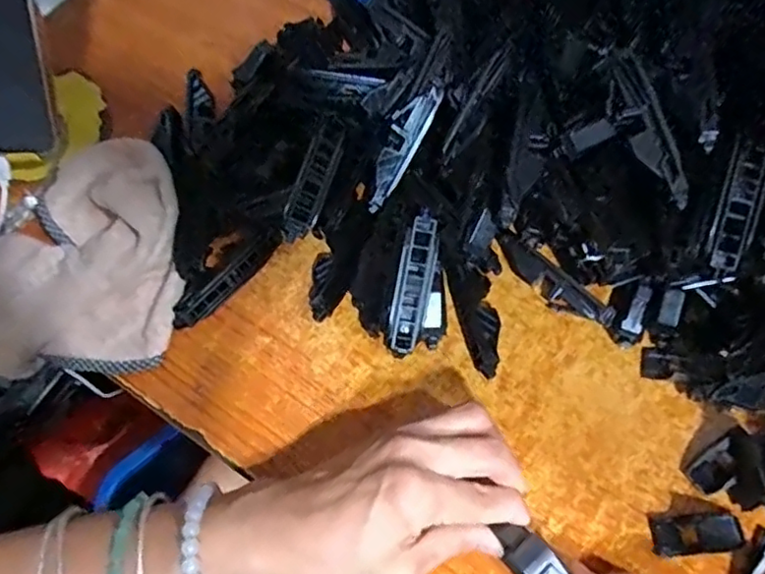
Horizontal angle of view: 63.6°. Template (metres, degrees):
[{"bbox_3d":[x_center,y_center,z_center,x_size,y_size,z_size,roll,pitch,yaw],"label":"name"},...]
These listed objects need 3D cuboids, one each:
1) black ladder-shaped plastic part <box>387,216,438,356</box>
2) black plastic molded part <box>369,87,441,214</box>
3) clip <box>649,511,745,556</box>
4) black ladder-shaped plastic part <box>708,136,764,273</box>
[{"bbox_3d":[0.018,0.000,0.341,0.020,0.011,0.074,11,91,8],"label":"black ladder-shaped plastic part"},{"bbox_3d":[0.011,-0.082,0.367,0.022,0.011,0.077,30,99,16],"label":"black plastic molded part"},{"bbox_3d":[0.154,0.121,0.305,0.043,0.006,0.018,-6,64,-1],"label":"clip"},{"bbox_3d":[0.170,-0.038,0.295,0.018,0.008,0.061,14,96,9],"label":"black ladder-shaped plastic part"}]

